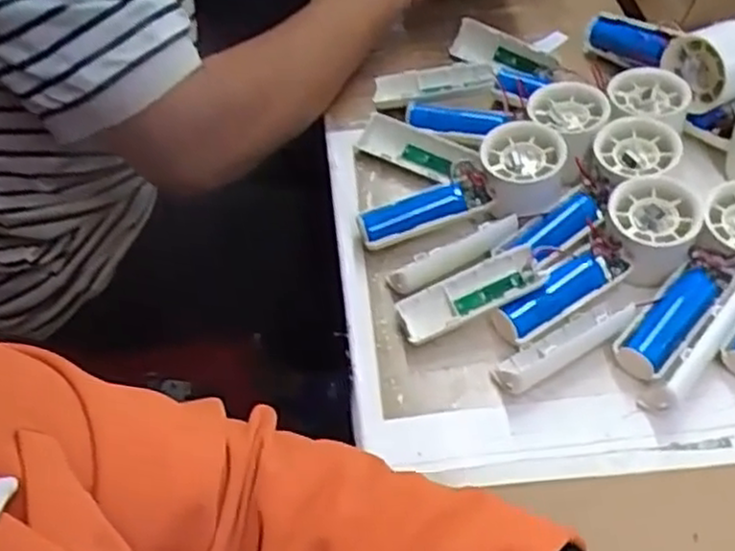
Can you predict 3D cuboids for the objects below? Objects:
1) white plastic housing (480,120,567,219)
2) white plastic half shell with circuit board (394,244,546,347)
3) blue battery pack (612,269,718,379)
[{"bbox_3d":[0.108,-0.076,0.538,0.053,0.034,0.064,3,53,4],"label":"white plastic housing"},{"bbox_3d":[0.066,0.013,0.496,0.094,0.017,0.035,-26,55,2],"label":"white plastic half shell with circuit board"},{"bbox_3d":[0.192,0.031,0.484,0.081,0.023,0.027,-38,61,-24],"label":"blue battery pack"}]

